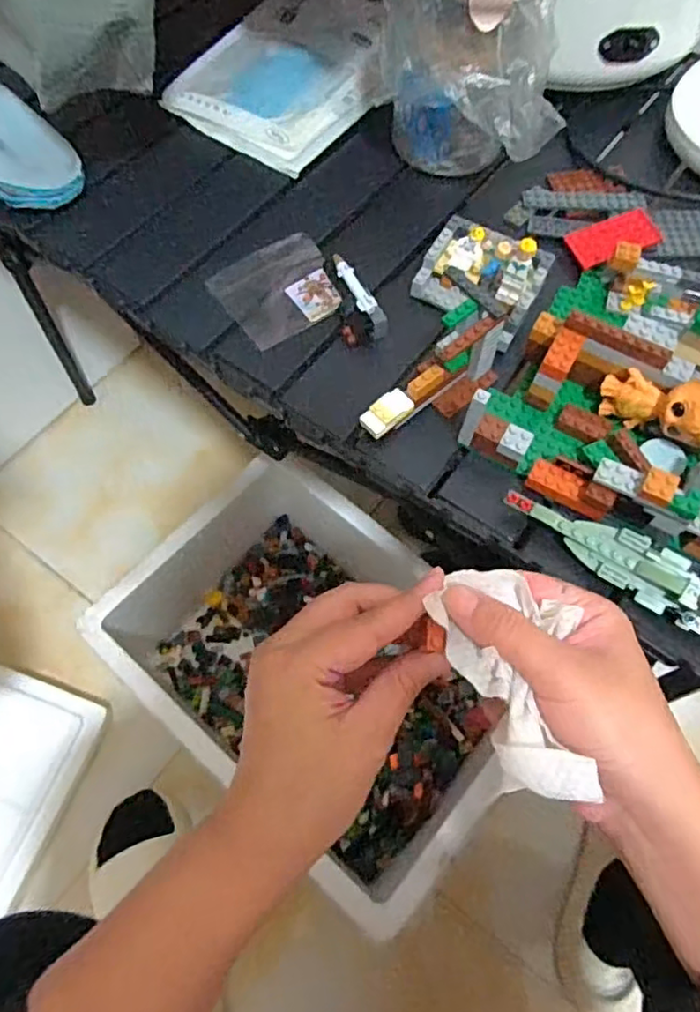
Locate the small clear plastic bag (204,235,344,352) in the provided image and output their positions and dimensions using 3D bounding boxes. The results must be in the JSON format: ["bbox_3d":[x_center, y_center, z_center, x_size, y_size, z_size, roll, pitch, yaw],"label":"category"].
[{"bbox_3d":[-0.049,-0.155,0.449,0.081,0.006,0.077,-32,68,-16],"label":"small clear plastic bag"}]

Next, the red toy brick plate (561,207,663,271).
[{"bbox_3d":[0.195,-0.197,0.466,0.064,0.006,0.037,-18,63,1],"label":"red toy brick plate"}]

